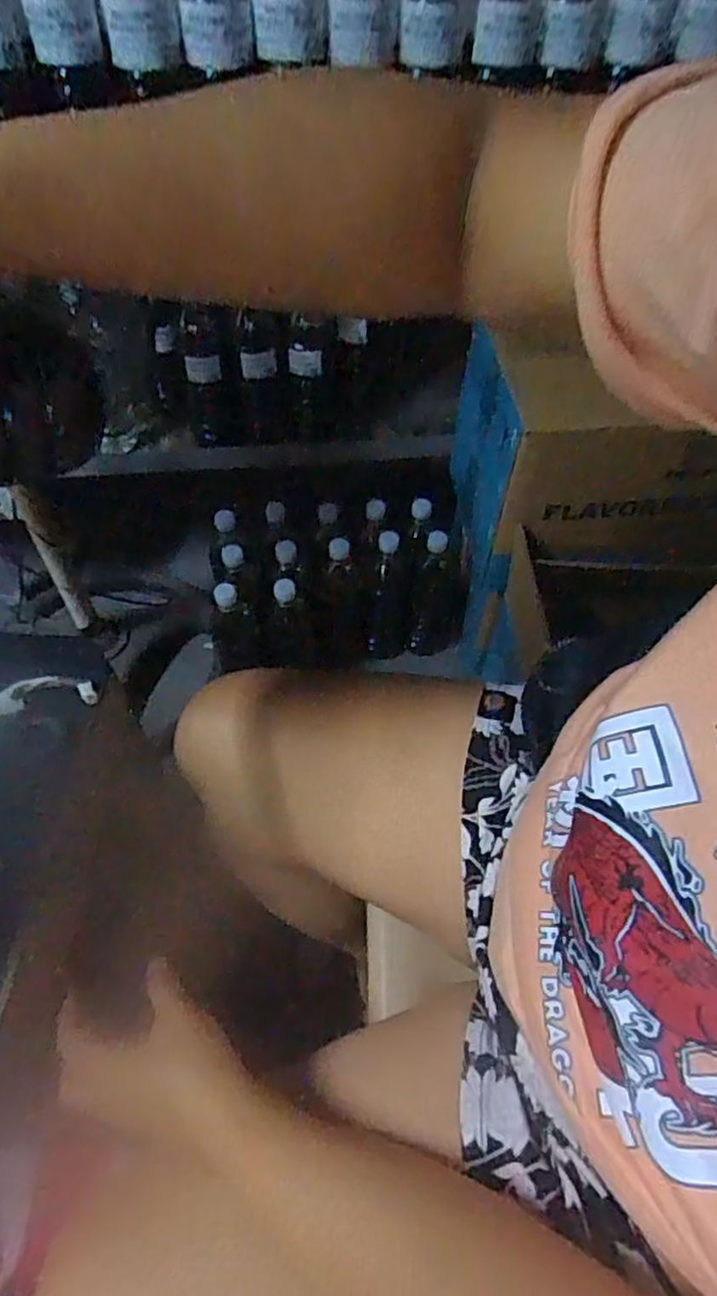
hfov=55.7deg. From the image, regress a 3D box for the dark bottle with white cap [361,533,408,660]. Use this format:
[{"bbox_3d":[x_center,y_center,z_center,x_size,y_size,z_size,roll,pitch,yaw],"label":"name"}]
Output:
[{"bbox_3d":[0.049,-0.077,1.094,0.074,0.234,0.065,2,54,1],"label":"dark bottle with white cap"}]

